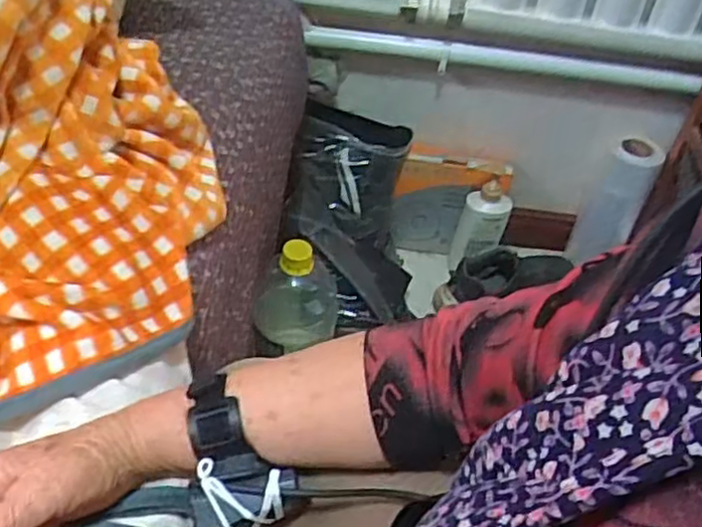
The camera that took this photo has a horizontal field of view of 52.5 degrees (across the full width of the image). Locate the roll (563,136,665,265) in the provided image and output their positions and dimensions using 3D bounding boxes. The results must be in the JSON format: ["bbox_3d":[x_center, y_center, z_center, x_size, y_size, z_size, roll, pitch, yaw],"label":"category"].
[{"bbox_3d":[0.452,-0.103,1.227,0.085,0.242,0.091,3,45,-4],"label":"roll"}]

